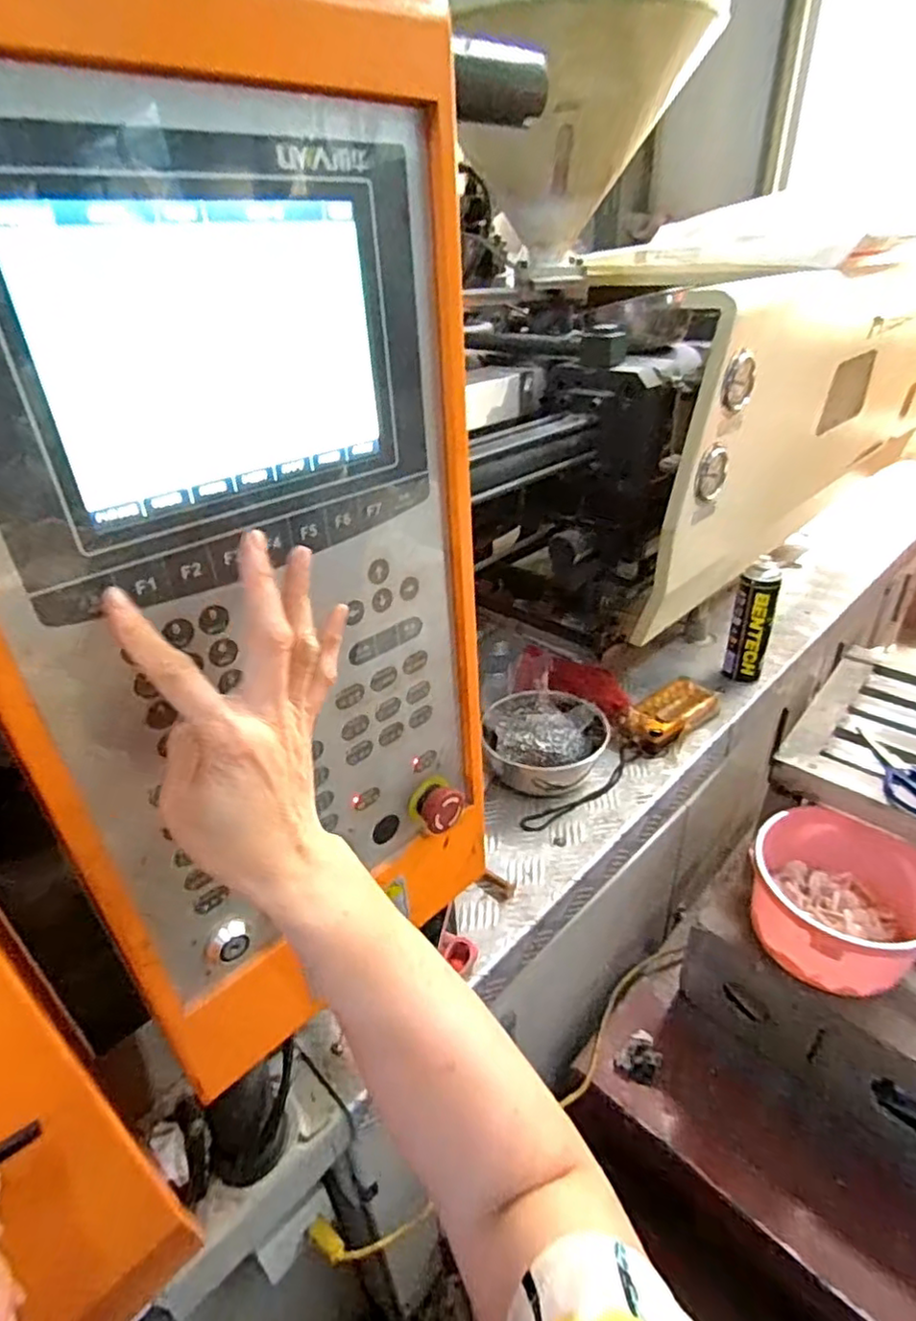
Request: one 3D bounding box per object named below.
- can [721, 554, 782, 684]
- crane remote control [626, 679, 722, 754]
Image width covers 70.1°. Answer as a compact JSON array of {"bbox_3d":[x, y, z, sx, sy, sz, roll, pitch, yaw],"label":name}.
[{"bbox_3d":[0.497,-0.062,1.105,0.063,0.210,0.053,14,36,25],"label":"can"},{"bbox_3d":[0.339,0.089,1.047,0.167,0.049,0.086,-24,38,-29],"label":"crane remote control"}]

